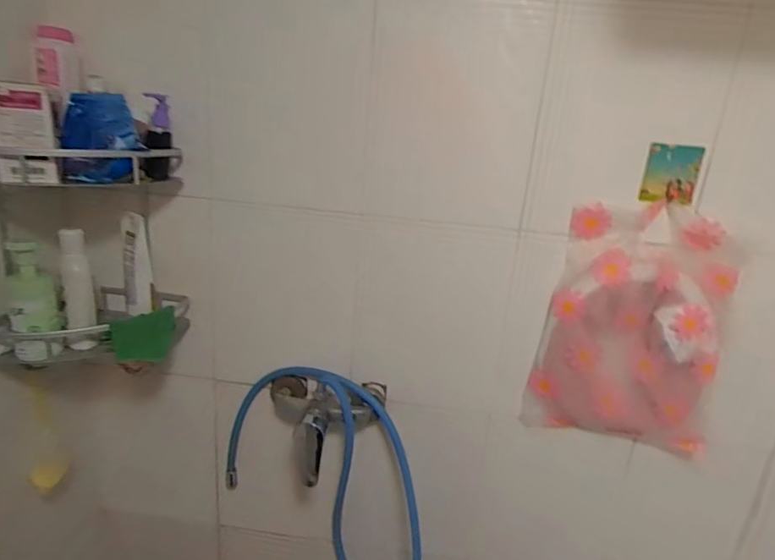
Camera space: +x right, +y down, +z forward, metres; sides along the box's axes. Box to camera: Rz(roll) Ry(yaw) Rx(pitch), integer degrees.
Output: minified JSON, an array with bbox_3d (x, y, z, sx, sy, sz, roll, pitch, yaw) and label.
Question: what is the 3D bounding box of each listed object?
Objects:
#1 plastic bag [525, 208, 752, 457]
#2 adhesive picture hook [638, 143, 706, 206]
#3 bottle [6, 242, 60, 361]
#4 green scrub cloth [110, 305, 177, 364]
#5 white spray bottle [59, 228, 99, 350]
[{"bbox_3d":[0.387,0.084,0.803,0.276,0.378,0.044,7,19,8],"label":"plastic bag"},{"bbox_3d":[0.419,-0.155,0.750,0.078,0.083,0.004,8,14,4],"label":"adhesive picture hook"},{"bbox_3d":[-0.495,0.028,0.708,0.059,0.156,0.061,-9,22,-34],"label":"bottle"},{"bbox_3d":[-0.376,0.090,0.791,0.027,0.078,0.107,13,20,26],"label":"green scrub cloth"},{"bbox_3d":[-0.454,0.015,0.747,0.041,0.170,0.047,-4,20,-24],"label":"white spray bottle"}]

